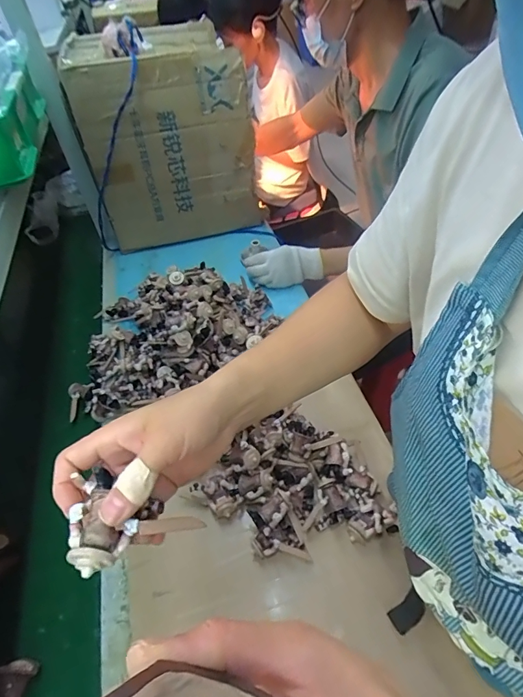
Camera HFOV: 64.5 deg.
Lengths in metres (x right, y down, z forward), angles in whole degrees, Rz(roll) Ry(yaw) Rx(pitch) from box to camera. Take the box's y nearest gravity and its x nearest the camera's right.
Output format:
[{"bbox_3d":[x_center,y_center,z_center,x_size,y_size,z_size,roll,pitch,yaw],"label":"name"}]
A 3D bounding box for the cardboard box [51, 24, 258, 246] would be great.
[{"bbox_3d":[-0.261,-0.539,1.054,0.386,0.397,0.388,-20,45,-15],"label":"cardboard box"}]

